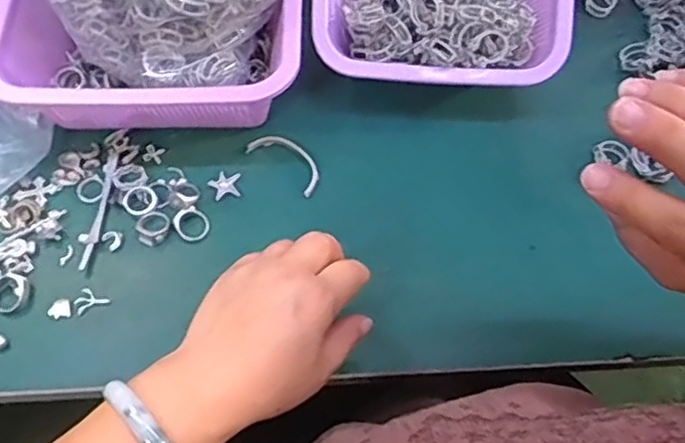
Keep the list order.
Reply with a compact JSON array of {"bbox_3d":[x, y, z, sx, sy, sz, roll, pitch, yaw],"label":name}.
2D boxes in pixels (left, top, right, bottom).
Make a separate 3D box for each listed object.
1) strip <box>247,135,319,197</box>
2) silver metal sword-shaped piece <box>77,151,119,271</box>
[{"bbox_3d":[-0.043,-0.048,0.518,0.067,0.004,0.028,37,68,16],"label":"strip"},{"bbox_3d":[-0.182,-0.011,0.495,0.010,0.004,0.097,4,63,1],"label":"silver metal sword-shaped piece"}]

